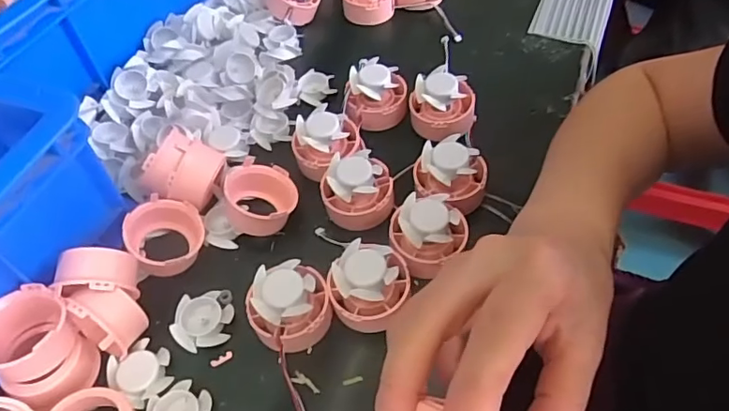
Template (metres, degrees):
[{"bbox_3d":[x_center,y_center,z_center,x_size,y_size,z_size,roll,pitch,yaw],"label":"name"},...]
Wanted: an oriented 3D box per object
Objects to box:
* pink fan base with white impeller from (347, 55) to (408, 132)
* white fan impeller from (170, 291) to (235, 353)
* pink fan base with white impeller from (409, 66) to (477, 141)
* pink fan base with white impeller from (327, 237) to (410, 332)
[{"bbox_3d":[0.011,-0.098,0.468,0.051,0.040,0.048,-4,53,0],"label":"pink fan base with white impeller"},{"bbox_3d":[-0.108,0.078,0.363,0.036,0.014,0.040,6,54,8],"label":"white fan impeller"},{"bbox_3d":[0.065,-0.086,0.451,0.052,0.040,0.053,26,59,21],"label":"pink fan base with white impeller"},{"bbox_3d":[0.004,0.053,0.354,0.054,0.043,0.057,1,53,4],"label":"pink fan base with white impeller"}]

